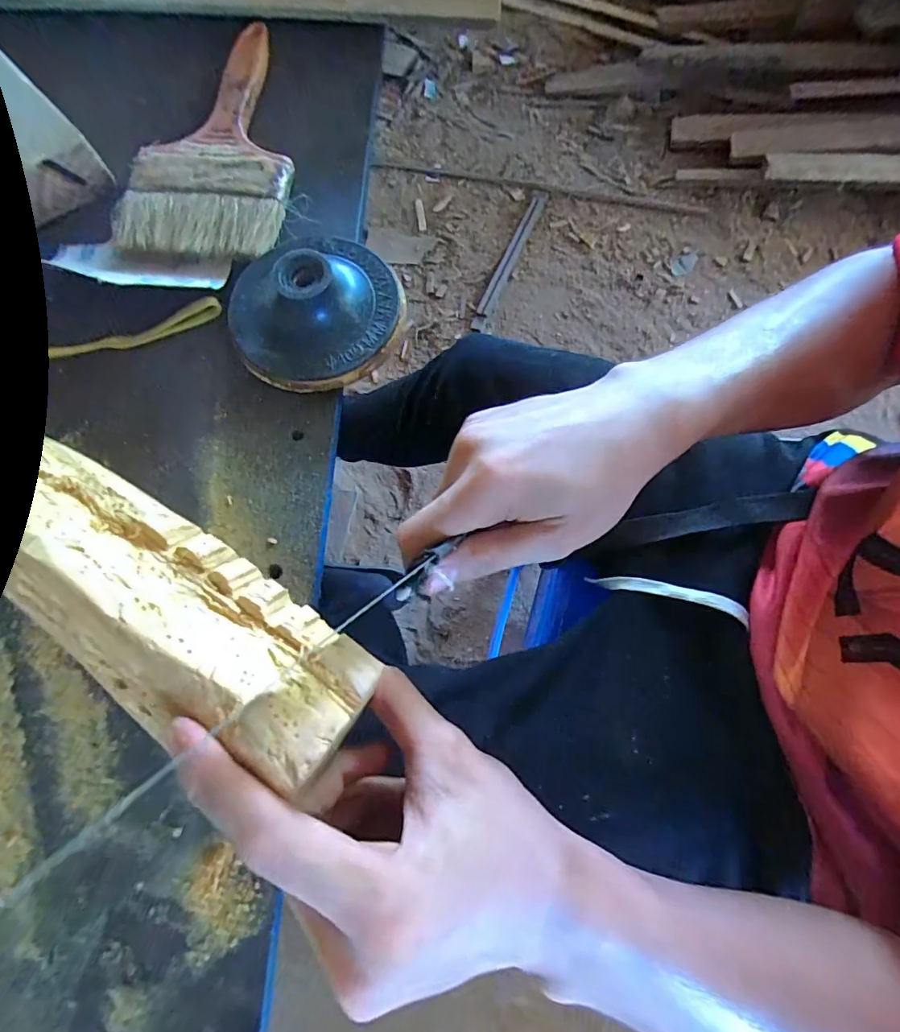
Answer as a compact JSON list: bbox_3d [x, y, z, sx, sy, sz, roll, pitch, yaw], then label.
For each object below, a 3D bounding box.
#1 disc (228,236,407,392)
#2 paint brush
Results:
[{"bbox_3d":[-0.070,-0.109,0.245,0.086,0.028,0.084,-1,74,2],"label":"disc"},{"bbox_3d":[-0.131,-0.224,0.286,0.088,0.016,0.170,6,74,4],"label":"paint brush"}]

